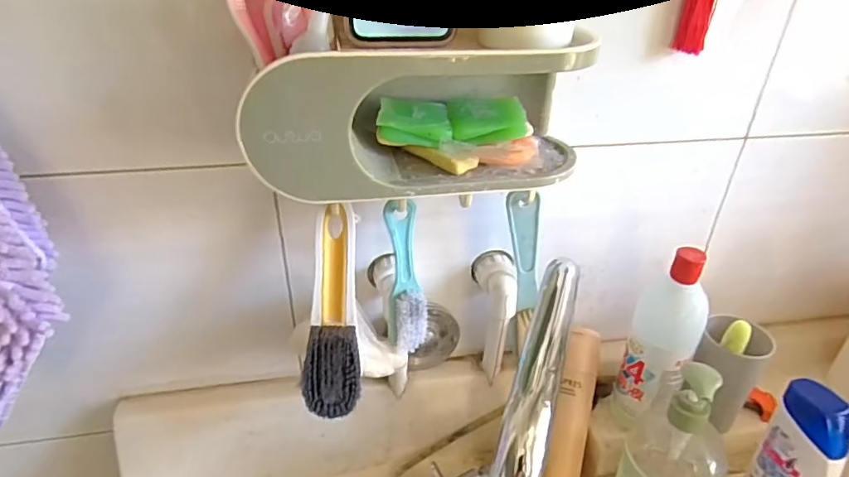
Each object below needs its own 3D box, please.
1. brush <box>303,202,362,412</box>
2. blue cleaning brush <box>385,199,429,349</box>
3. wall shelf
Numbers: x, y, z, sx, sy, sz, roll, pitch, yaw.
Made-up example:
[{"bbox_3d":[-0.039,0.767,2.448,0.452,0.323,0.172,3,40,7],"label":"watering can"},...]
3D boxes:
[{"bbox_3d":[-0.076,0.063,0.432,0.043,0.180,0.025,3,6,3],"label":"brush"},{"bbox_3d":[-0.016,0.036,0.460,0.033,0.142,0.026,-8,33,-14],"label":"blue cleaning brush"},{"bbox_3d":[-0.005,-0.096,0.377,0.232,0.089,0.100,-5,33,-11],"label":"wall shelf"}]

